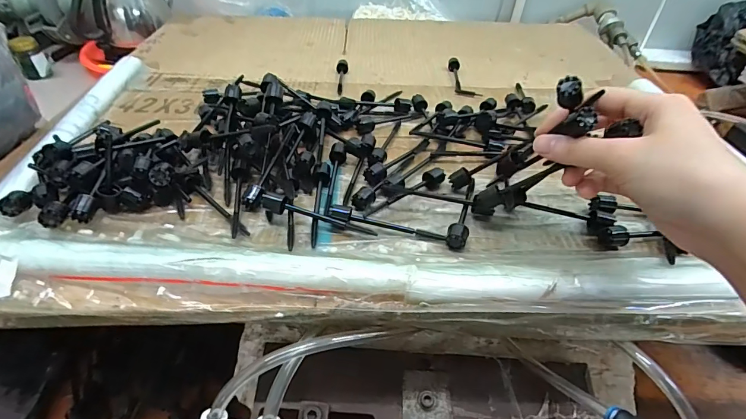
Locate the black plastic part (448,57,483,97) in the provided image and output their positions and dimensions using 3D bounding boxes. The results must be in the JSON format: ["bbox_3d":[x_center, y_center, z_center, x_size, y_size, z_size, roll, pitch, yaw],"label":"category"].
[{"bbox_3d":[0.117,-0.170,0.517,0.032,0.014,0.097,4,41,1],"label":"black plastic part"}]

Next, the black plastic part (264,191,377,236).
[{"bbox_3d":[-0.039,0.004,0.298,0.085,0.013,0.012,17,40,0],"label":"black plastic part"}]

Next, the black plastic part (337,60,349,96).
[{"bbox_3d":[-0.038,-0.166,0.503,0.015,0.013,0.081,0,39,-3],"label":"black plastic part"}]

